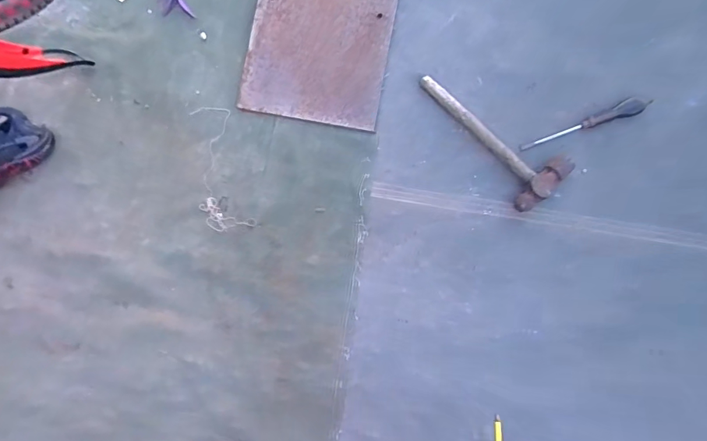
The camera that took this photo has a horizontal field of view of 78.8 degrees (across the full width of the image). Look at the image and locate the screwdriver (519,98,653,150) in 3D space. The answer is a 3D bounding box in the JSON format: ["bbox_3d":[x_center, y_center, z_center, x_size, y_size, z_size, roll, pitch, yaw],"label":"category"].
[{"bbox_3d":[0.420,-0.176,0.790,0.235,0.031,0.030,-20,87,-2],"label":"screwdriver"}]

